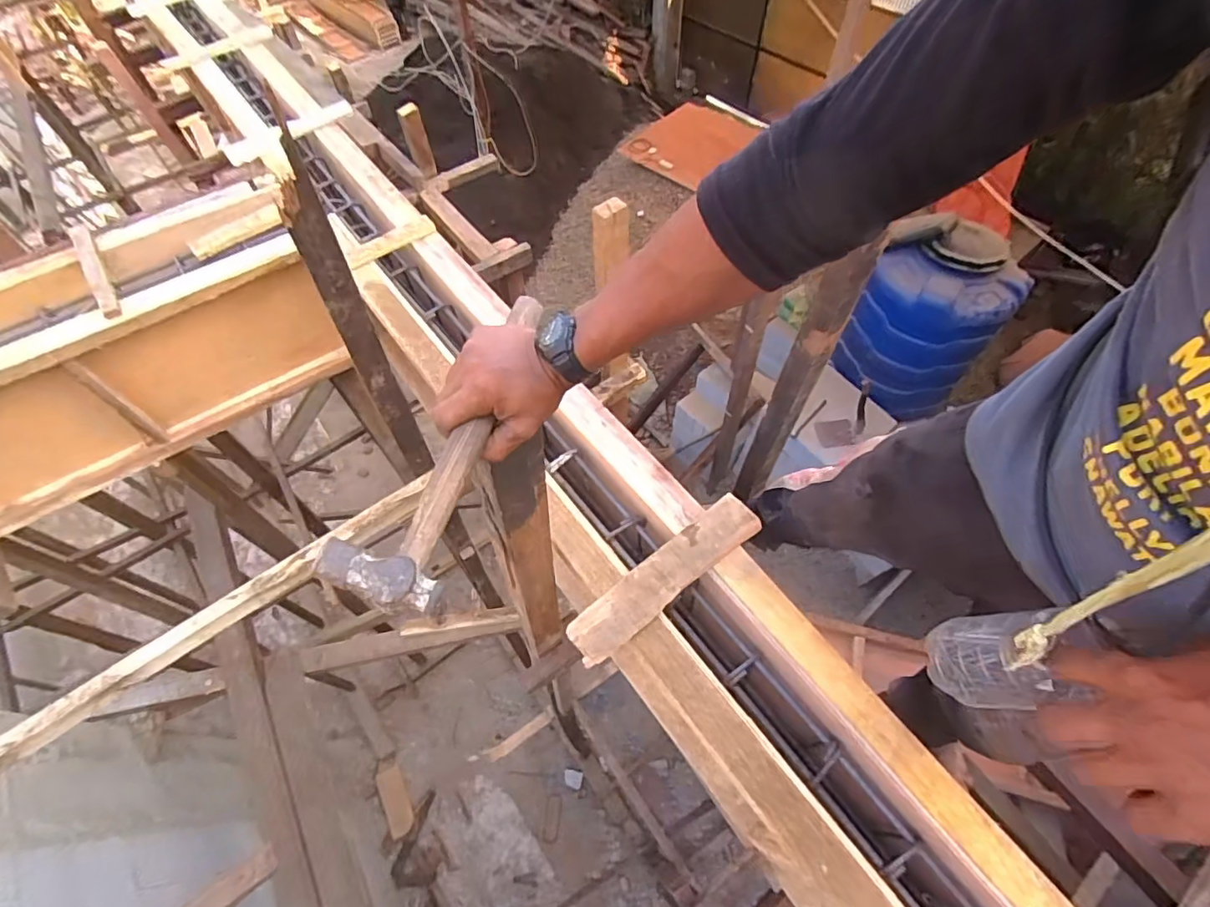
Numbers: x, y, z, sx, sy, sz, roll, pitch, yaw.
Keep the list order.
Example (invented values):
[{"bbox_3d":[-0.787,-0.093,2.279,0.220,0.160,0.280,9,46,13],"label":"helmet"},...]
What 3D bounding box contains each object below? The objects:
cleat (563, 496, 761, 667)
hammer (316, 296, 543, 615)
[{"bbox_3d":[0.097,0.190,0.861,0.349,0.020,0.079,-35,64,-18],"label":"cleat"},{"bbox_3d":[-0.121,-0.026,0.460,0.077,0.026,0.314,13,58,9],"label":"hammer"}]

